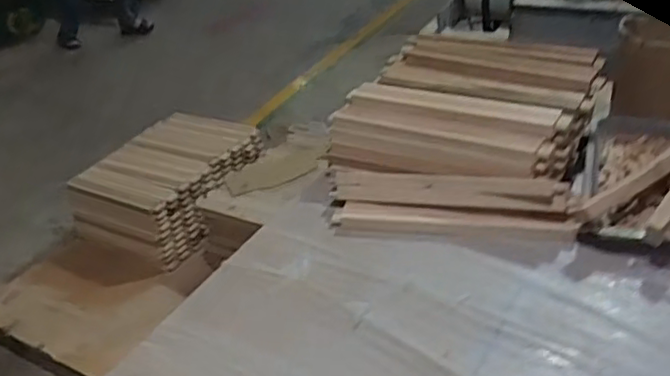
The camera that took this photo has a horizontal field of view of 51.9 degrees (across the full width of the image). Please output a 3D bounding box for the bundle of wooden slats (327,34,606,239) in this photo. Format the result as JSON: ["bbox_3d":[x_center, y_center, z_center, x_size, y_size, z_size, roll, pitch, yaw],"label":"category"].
[{"bbox_3d":[0.259,-0.138,1.353,0.491,0.152,0.598,3,34,16],"label":"bundle of wooden slats"}]

